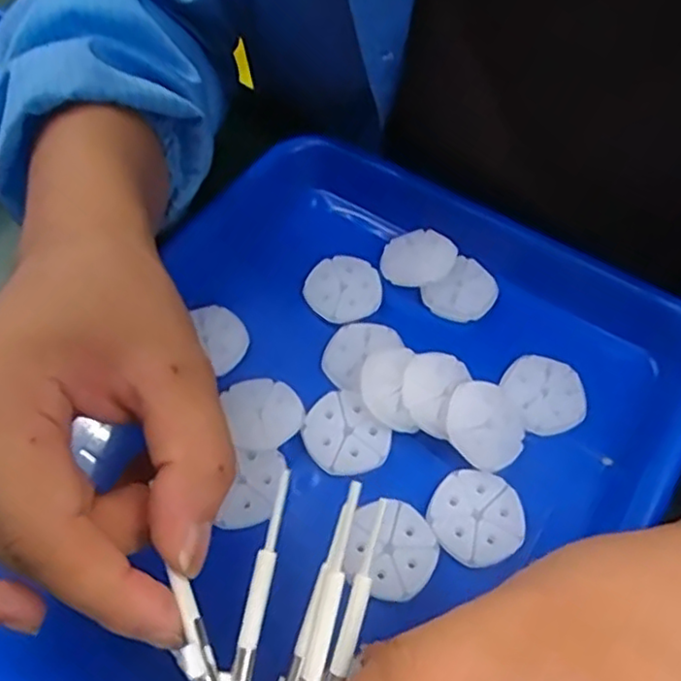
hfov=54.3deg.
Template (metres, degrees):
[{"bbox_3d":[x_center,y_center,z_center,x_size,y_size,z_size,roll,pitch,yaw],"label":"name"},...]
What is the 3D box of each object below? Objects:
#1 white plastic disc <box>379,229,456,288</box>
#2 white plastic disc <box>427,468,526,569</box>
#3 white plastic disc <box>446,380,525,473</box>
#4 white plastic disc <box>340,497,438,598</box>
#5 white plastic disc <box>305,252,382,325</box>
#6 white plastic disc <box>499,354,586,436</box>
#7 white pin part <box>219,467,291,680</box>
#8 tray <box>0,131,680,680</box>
[{"bbox_3d":[0.040,-0.043,0.339,0.036,0.007,0.032,-11,58,-8],"label":"white plastic disc"},{"bbox_3d":[0.056,0.072,0.272,0.037,0.004,0.038,0,57,-1],"label":"white plastic disc"},{"bbox_3d":[0.062,0.036,0.288,0.036,0.005,0.038,9,61,-16],"label":"white plastic disc"},{"bbox_3d":[0.020,0.083,0.266,0.035,0.004,0.037,0,57,-1],"label":"white plastic disc"},{"bbox_3d":[0.001,-0.028,0.331,0.037,0.004,0.037,0,57,-1],"label":"white plastic disc"},{"bbox_3d":[0.093,0.024,0.304,0.033,0.006,0.037,-20,60,-13],"label":"white plastic disc"},{"bbox_3d":[-0.022,0.067,0.177,0.006,0.010,0.064,10,58,6],"label":"white pin part"},{"bbox_3d":[-0.016,0.061,0.282,0.241,0.042,0.340,30,62,17],"label":"tray"}]

